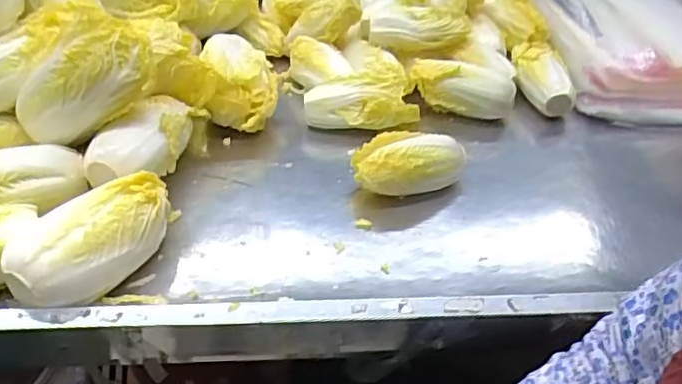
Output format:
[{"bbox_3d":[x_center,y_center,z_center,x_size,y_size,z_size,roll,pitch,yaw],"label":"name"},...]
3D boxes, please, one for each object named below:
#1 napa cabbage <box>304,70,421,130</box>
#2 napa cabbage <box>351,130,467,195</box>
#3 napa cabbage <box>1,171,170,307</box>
[{"bbox_3d":[0.024,-0.097,0.704,0.127,0.060,0.055,-8,41,-12],"label":"napa cabbage"},{"bbox_3d":[0.069,-0.024,0.615,0.110,0.058,0.049,-10,41,-14],"label":"napa cabbage"},{"bbox_3d":[-0.197,0.033,0.502,0.071,0.051,0.141,23,44,23],"label":"napa cabbage"}]

